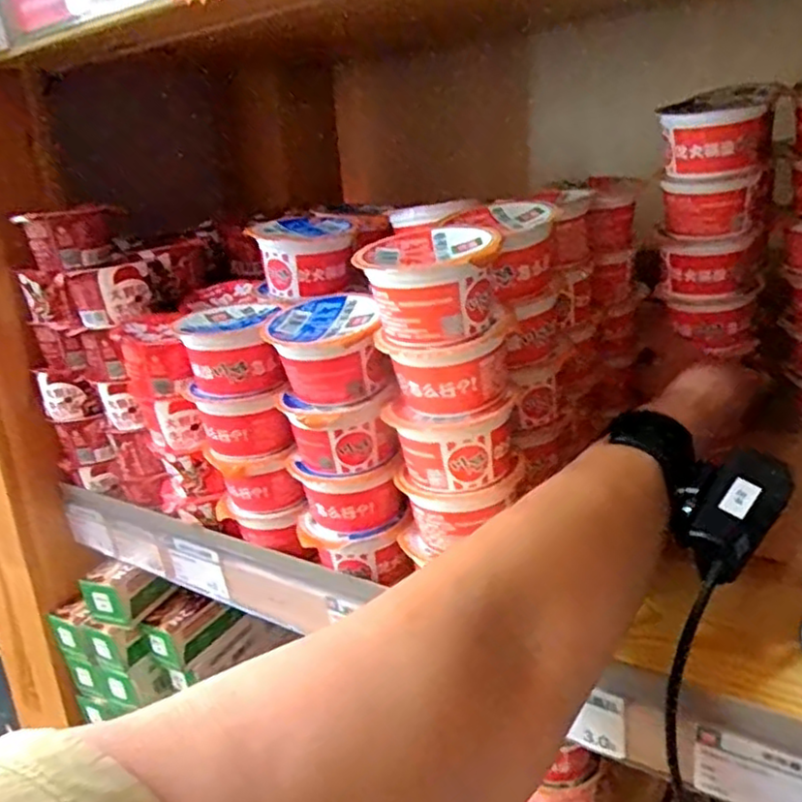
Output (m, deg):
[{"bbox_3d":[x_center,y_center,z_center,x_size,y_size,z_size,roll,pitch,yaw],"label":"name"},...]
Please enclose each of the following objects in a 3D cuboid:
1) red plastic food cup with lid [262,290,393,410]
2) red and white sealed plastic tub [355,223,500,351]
[{"bbox_3d":[-0.042,-0.029,0.411,0.070,0.054,0.062,-6,17,-7],"label":"red plastic food cup with lid"},{"bbox_3d":[0.015,-0.059,0.362,0.069,0.054,0.055,-3,17,2],"label":"red and white sealed plastic tub"}]

